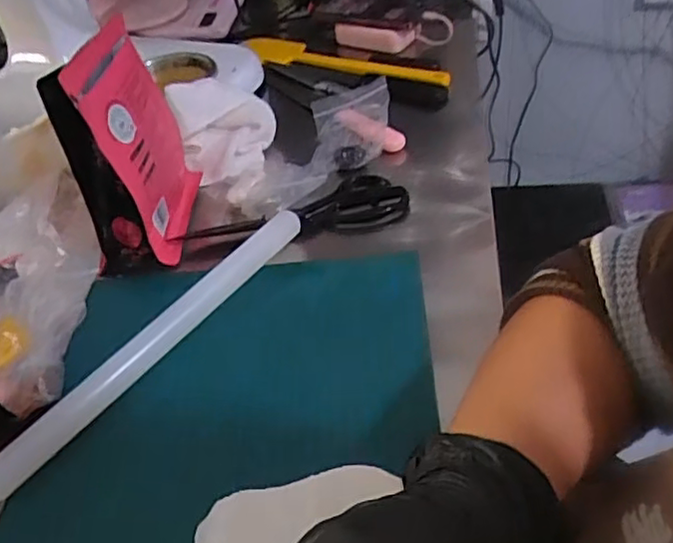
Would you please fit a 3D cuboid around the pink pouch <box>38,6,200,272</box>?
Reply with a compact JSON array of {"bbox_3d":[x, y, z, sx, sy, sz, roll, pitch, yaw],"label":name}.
[{"bbox_3d":[-0.185,-0.115,0.580,0.063,0.176,0.155,-5,42,4],"label":"pink pouch"}]

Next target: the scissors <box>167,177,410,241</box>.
[{"bbox_3d":[-0.039,-0.053,0.617,0.215,0.020,0.070,-17,43,-8],"label":"scissors"}]

